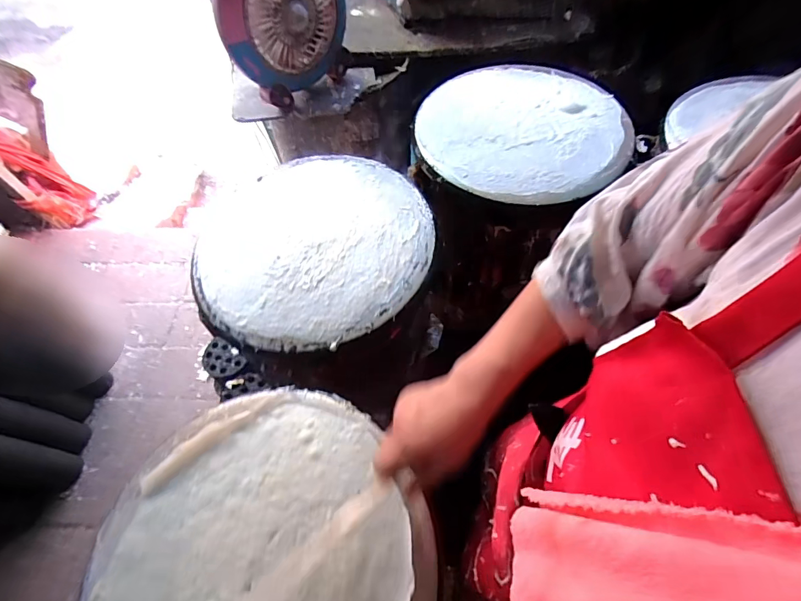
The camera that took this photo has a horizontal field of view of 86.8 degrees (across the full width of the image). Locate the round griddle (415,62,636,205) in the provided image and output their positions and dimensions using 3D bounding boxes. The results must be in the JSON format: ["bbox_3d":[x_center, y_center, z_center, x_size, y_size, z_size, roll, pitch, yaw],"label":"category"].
[{"bbox_3d":[0.229,-0.320,0.772,0.384,0.044,0.384,-2,60,3],"label":"round griddle"}]

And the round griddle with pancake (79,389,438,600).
[{"bbox_3d":[-0.148,0.267,0.448,0.356,0.024,0.342,-2,60,3],"label":"round griddle with pancake"}]

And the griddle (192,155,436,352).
[{"bbox_3d":[-0.136,-0.096,0.657,0.361,0.026,0.352,-2,60,3],"label":"griddle"}]

